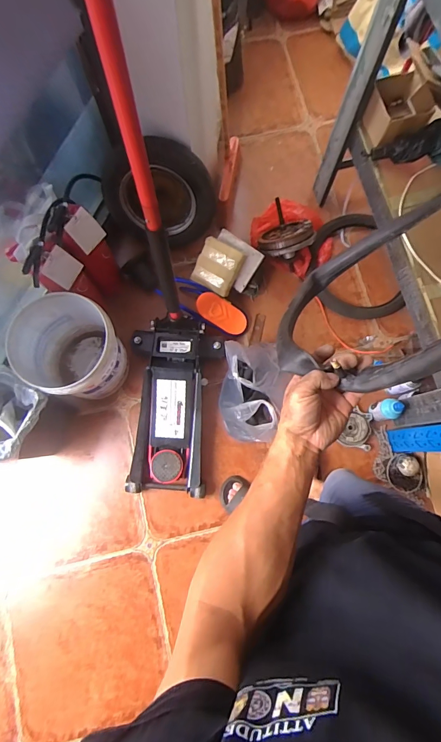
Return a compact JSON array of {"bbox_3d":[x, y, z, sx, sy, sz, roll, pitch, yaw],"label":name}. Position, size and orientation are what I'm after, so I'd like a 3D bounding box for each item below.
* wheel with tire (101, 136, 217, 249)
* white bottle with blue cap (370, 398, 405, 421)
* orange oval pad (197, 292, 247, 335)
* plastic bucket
[{"bbox_3d":[-0.223,-0.642,1.344,0.405,0.370,0.100,9,45,2],"label":"wheel with tire"},{"bbox_3d":[0.570,0.130,1.258,0.064,0.124,0.068,0,78,0],"label":"white bottle with blue cap"},{"bbox_3d":[0.009,-0.210,1.376,0.215,0.027,0.103,28,78,-26],"label":"orange oval pad"},{"bbox_3d":[-0.500,-0.071,1.292,0.316,0.355,0.320,0,78,0],"label":"plastic bucket"}]

